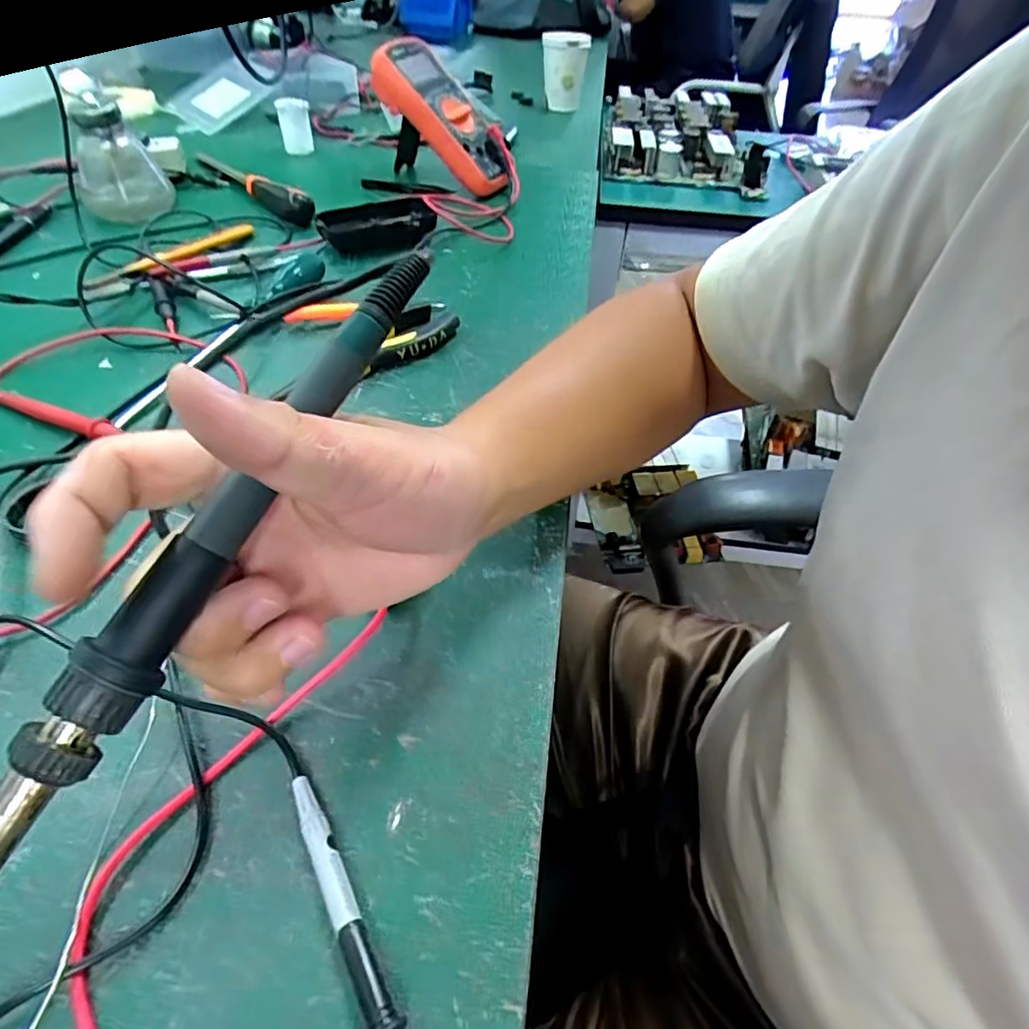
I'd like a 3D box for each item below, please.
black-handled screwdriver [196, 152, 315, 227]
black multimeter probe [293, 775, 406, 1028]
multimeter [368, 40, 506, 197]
[{"bbox_3d":[-0.281,-0.357,0.634,0.026,0.033,0.246,-30,55,-28],"label":"black-handled screwdriver"},{"bbox_3d":[-0.054,0.139,0.199,0.010,0.011,0.111,-22,52,-22],"label":"black multimeter probe"},{"bbox_3d":[-0.074,-0.424,0.643,0.173,0.059,0.075,41,44,-22],"label":"multimeter"}]

